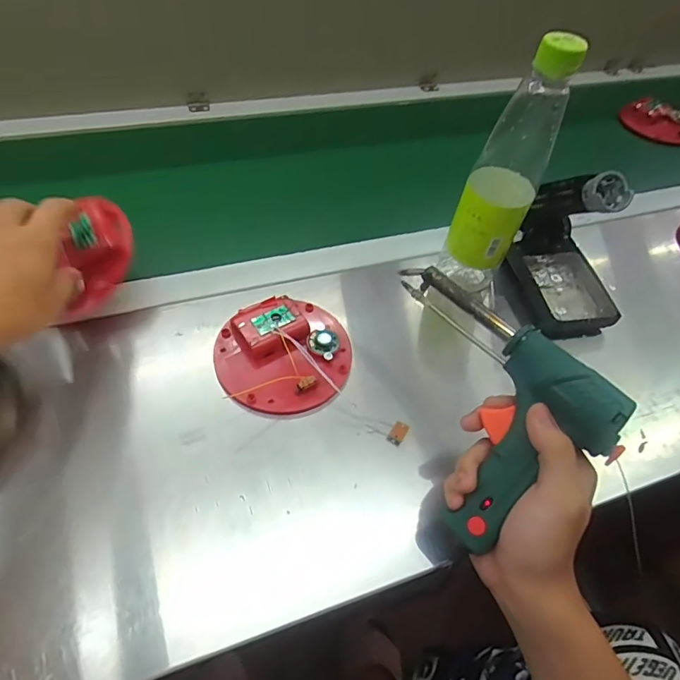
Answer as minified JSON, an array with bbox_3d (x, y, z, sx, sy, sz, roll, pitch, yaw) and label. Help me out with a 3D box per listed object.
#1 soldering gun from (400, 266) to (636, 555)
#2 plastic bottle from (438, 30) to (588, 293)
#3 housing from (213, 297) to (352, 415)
[{"bbox_3d":[0.124,0.033,0.330,0.121,0.042,0.198,-18,65,28],"label":"soldering gun"},{"bbox_3d":[0.145,-0.142,0.418,0.061,0.218,0.053,23,55,13],"label":"plastic bottle"},{"bbox_3d":[-0.050,0.008,0.416,0.118,0.020,0.112,2,52,-2],"label":"housing"}]

